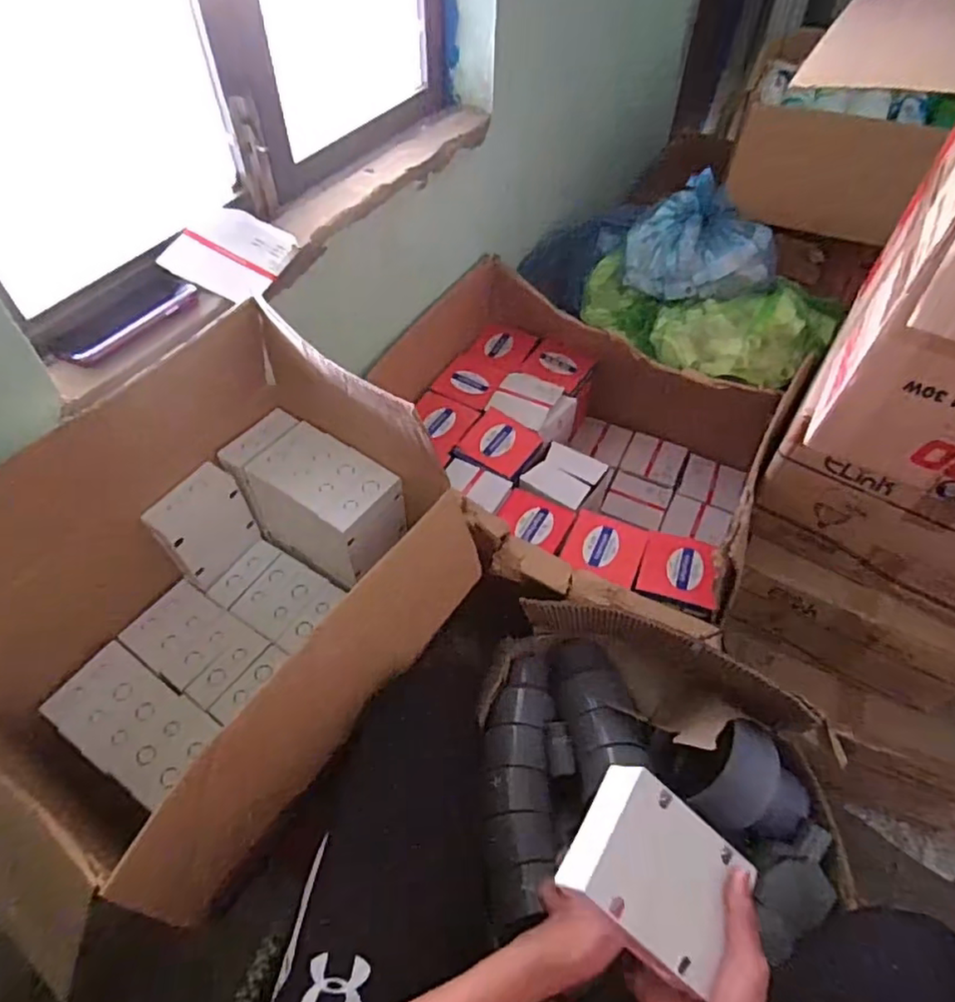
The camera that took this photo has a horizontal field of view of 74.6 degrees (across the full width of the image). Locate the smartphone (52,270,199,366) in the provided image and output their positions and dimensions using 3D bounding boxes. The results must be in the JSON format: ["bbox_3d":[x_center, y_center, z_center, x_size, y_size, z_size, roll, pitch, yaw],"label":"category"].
[{"bbox_3d":[-0.379,-0.198,0.674,0.062,0.016,0.157,26,57,18],"label":"smartphone"}]

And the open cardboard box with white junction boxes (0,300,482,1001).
[{"bbox_3d":[-0.277,0.101,0.637,0.359,0.299,0.555,27,57,19],"label":"open cardboard box with white junction boxes"}]

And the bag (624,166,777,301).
[{"bbox_3d":[0.401,-0.469,1.098,0.252,0.179,0.215,7,53,5],"label":"bag"}]

